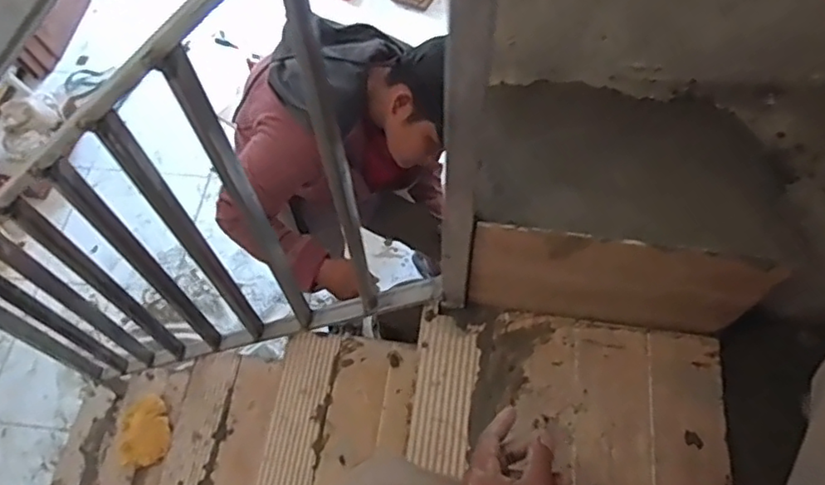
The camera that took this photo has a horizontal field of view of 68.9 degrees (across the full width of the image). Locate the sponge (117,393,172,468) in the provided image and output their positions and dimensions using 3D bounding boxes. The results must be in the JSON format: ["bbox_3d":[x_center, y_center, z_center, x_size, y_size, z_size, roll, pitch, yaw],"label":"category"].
[{"bbox_3d":[-0.656,0.458,1.469,0.125,0.030,0.163,-15,62,-5],"label":"sponge"}]

